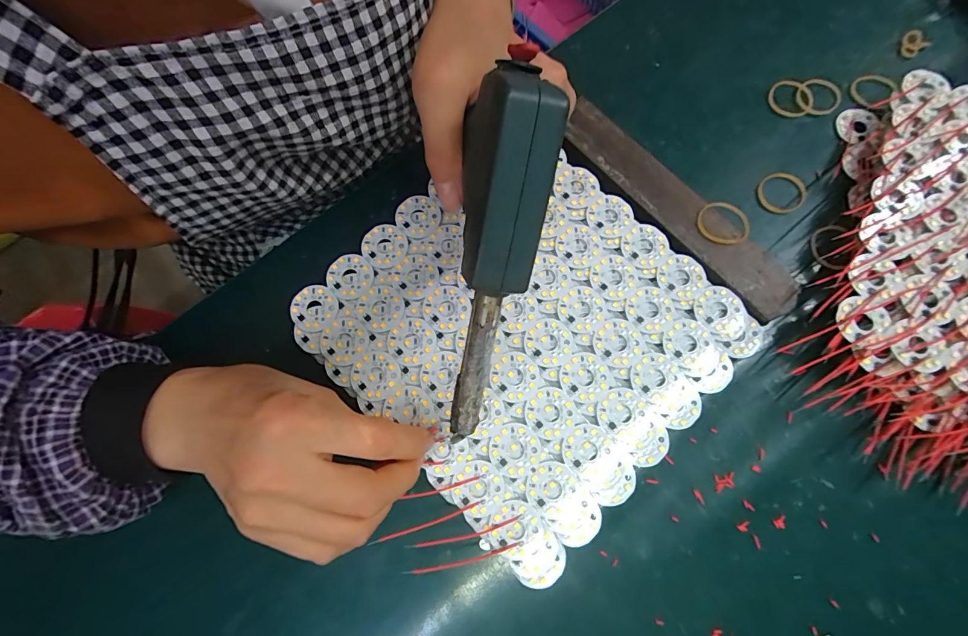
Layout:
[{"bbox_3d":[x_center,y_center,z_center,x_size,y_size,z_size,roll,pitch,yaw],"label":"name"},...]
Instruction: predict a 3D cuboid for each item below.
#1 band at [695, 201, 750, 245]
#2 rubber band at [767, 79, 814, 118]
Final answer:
[{"bbox_3d":[0.159,-0.064,0.278,0.035,0.004,0.031,0,75,1],"label":"band"},{"bbox_3d":[0.232,-0.168,0.318,0.029,0.005,0.033,-24,76,-5],"label":"rubber band"}]

